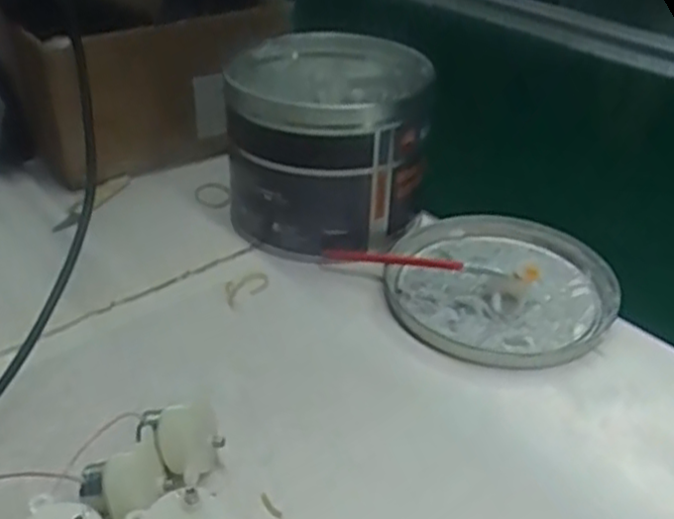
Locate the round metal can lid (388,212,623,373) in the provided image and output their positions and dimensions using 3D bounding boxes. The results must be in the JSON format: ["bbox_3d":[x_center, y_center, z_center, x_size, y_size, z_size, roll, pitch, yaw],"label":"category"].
[{"bbox_3d":[0.096,0.011,0.438,0.131,0.018,0.134,1,34,0],"label":"round metal can lid"}]

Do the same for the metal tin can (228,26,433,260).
[{"bbox_3d":[-0.007,-0.080,0.495,0.127,0.103,0.140,0,34,-1],"label":"metal tin can"}]

